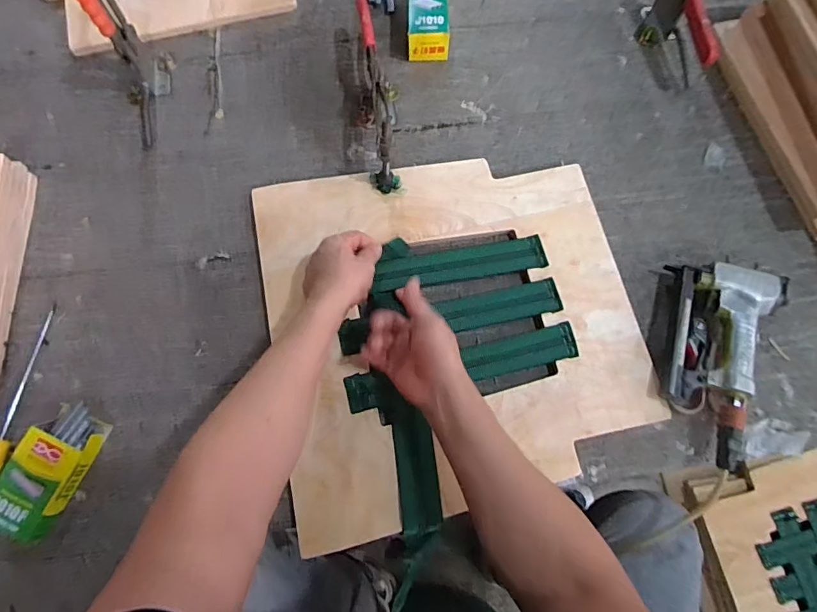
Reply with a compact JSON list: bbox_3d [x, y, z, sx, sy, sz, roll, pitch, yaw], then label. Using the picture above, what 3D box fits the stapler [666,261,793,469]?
[{"bbox_3d":[0.379,0.063,0.594,0.128,0.047,0.254,20,76,7],"label":"stapler"}]

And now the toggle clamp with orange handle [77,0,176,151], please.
[{"bbox_3d":[-0.403,-0.364,0.654,0.068,0.199,0.195,-16,75,-3],"label":"toggle clamp with orange handle"}]

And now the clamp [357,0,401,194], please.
[{"bbox_3d":[-0.047,-0.313,0.680,0.066,0.121,0.294,-6,74,0],"label":"clamp"}]

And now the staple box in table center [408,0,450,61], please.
[{"bbox_3d":[0.031,-0.460,0.749,0.062,0.057,0.129,-2,74,1],"label":"staple box in table center"}]

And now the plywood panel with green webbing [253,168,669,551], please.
[{"bbox_3d":[0.055,0.021,0.621,0.457,0.032,0.466,-12,77,-3],"label":"plywood panel with green webbing"}]

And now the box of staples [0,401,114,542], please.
[{"bbox_3d":[-0.437,0.196,0.569,0.080,0.042,0.147,24,76,8],"label":"box of staples"}]

